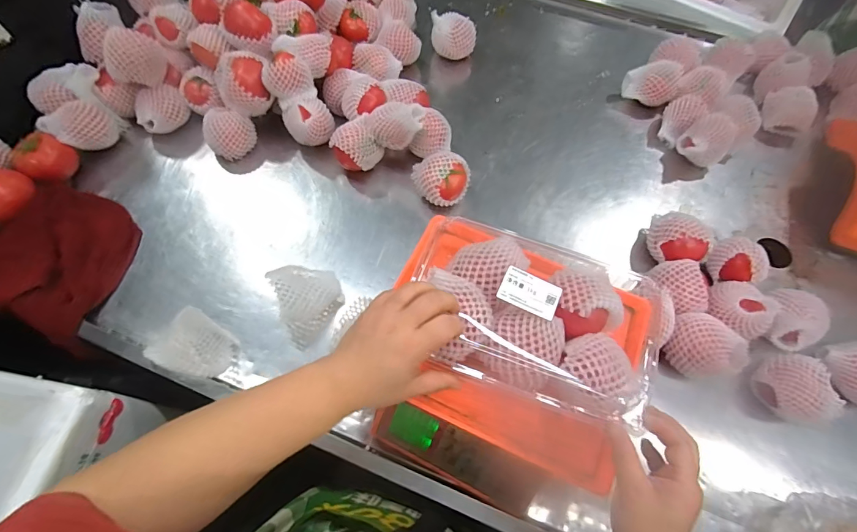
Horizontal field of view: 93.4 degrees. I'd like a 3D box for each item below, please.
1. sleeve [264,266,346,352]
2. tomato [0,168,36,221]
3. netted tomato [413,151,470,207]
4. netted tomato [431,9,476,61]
[{"bbox_3d":[-0.176,0.042,0.585,0.094,0.069,0.103,-26,66,-13],"label":"sleeve"},{"bbox_3d":[-0.665,-0.108,0.633,0.071,0.057,0.086,29,66,13],"label":"tomato"},{"bbox_3d":[0.024,-0.142,0.680,0.091,0.069,0.082,-12,64,-7],"label":"netted tomato"},{"bbox_3d":[0.052,-0.480,0.847,0.089,0.073,0.075,0,63,-1],"label":"netted tomato"}]

